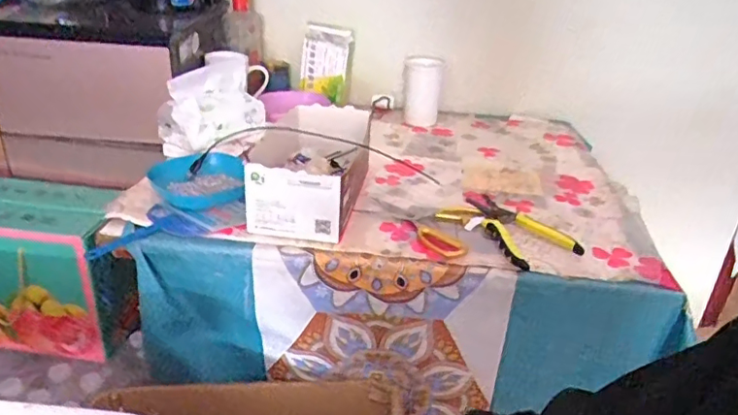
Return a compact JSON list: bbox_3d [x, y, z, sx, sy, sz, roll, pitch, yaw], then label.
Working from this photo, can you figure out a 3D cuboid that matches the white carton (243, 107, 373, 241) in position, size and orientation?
[{"bbox_3d":[-0.080,-0.060,0.799,0.146,0.100,0.247,5,28,1],"label":"white carton"}]

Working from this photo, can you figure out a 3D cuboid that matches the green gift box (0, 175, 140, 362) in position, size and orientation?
[{"bbox_3d":[-0.565,0.095,0.965,0.346,0.231,0.165,6,28,3],"label":"green gift box"}]

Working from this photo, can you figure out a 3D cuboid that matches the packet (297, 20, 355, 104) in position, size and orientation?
[{"bbox_3d":[-0.088,-0.292,1.152,0.097,0.163,0.035,16,37,3],"label":"packet"}]

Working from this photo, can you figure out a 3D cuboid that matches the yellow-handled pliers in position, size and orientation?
[{"bbox_3d":[0.186,0.022,0.758,0.111,0.023,0.165,-16,34,-33],"label":"yellow-handled pliers"}]

